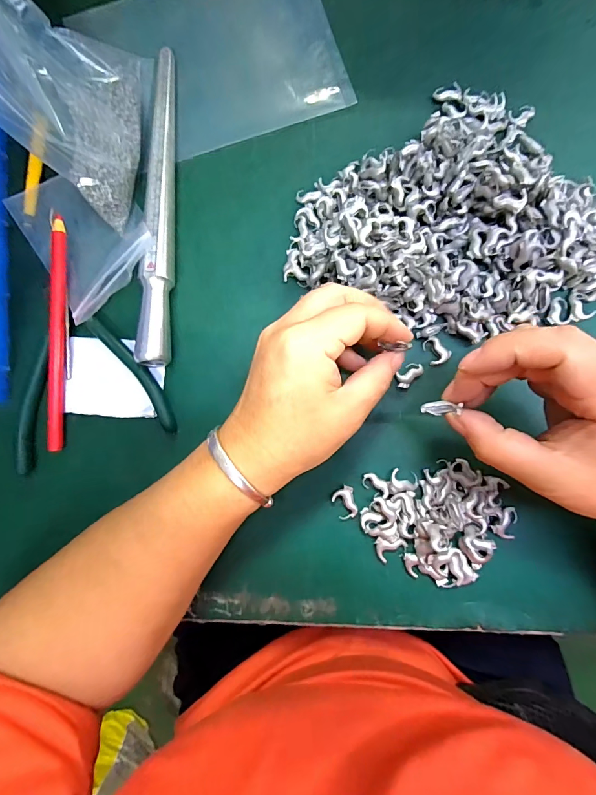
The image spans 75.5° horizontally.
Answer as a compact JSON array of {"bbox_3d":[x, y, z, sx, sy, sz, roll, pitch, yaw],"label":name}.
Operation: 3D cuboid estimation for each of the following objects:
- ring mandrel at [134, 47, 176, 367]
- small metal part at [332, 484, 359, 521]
[{"bbox_3d":[-0.099,-0.142,0.280,0.019,0.024,0.238,0,84,4],"label":"ring mandrel"},{"bbox_3d":[0.031,0.070,0.256,0.015,0.004,0.021,-12,83,3],"label":"small metal part"}]

